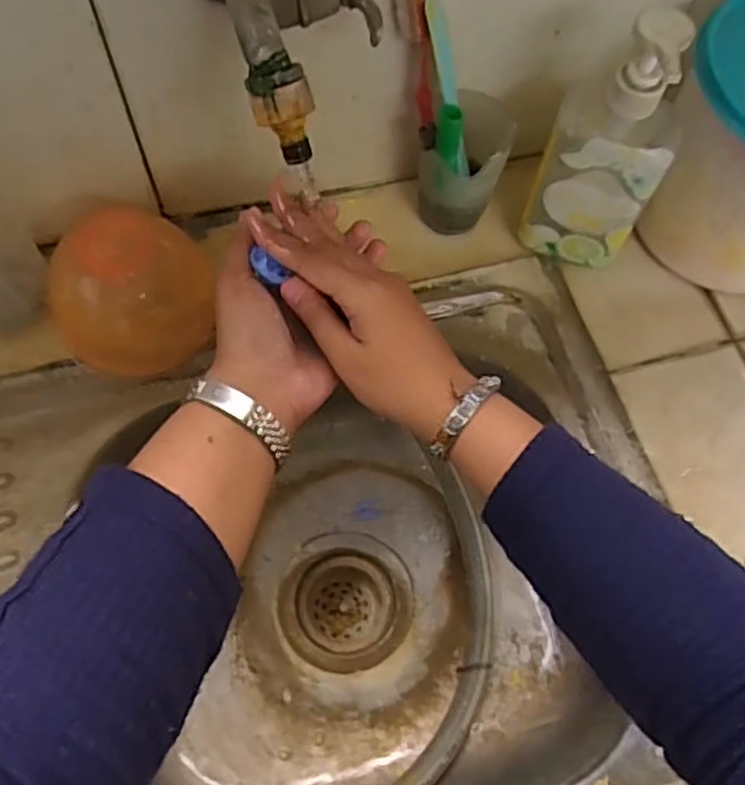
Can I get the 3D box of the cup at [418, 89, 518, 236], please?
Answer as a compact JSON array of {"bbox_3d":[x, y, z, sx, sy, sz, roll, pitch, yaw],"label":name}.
[{"bbox_3d":[0.066,-0.165,0.538,0.057,0.105,0.057,1,66,-3],"label":"cup"}]

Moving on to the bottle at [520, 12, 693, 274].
[{"bbox_3d":[0.161,-0.164,0.493,0.082,0.192,0.062,26,67,8],"label":"bottle"}]

